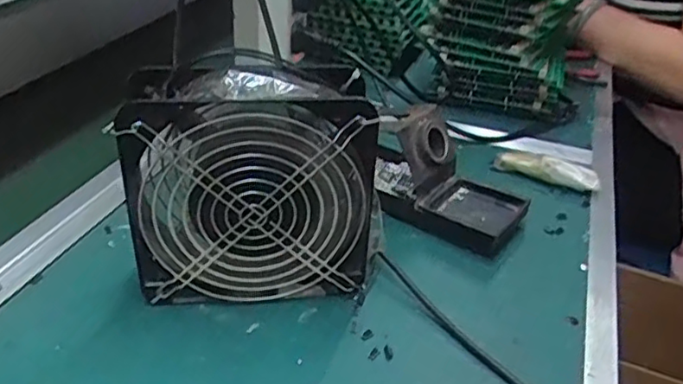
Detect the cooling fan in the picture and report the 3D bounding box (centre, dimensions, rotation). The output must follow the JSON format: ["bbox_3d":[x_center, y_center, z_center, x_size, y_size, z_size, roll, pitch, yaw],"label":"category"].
[{"bbox_3d":[-0.056,-0.005,0.412,0.152,0.154,0.061,-2,34,-9],"label":"cooling fan"}]

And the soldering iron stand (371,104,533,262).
[{"bbox_3d":[0.079,-0.019,0.515,0.140,0.075,0.076,22,37,25],"label":"soldering iron stand"}]

